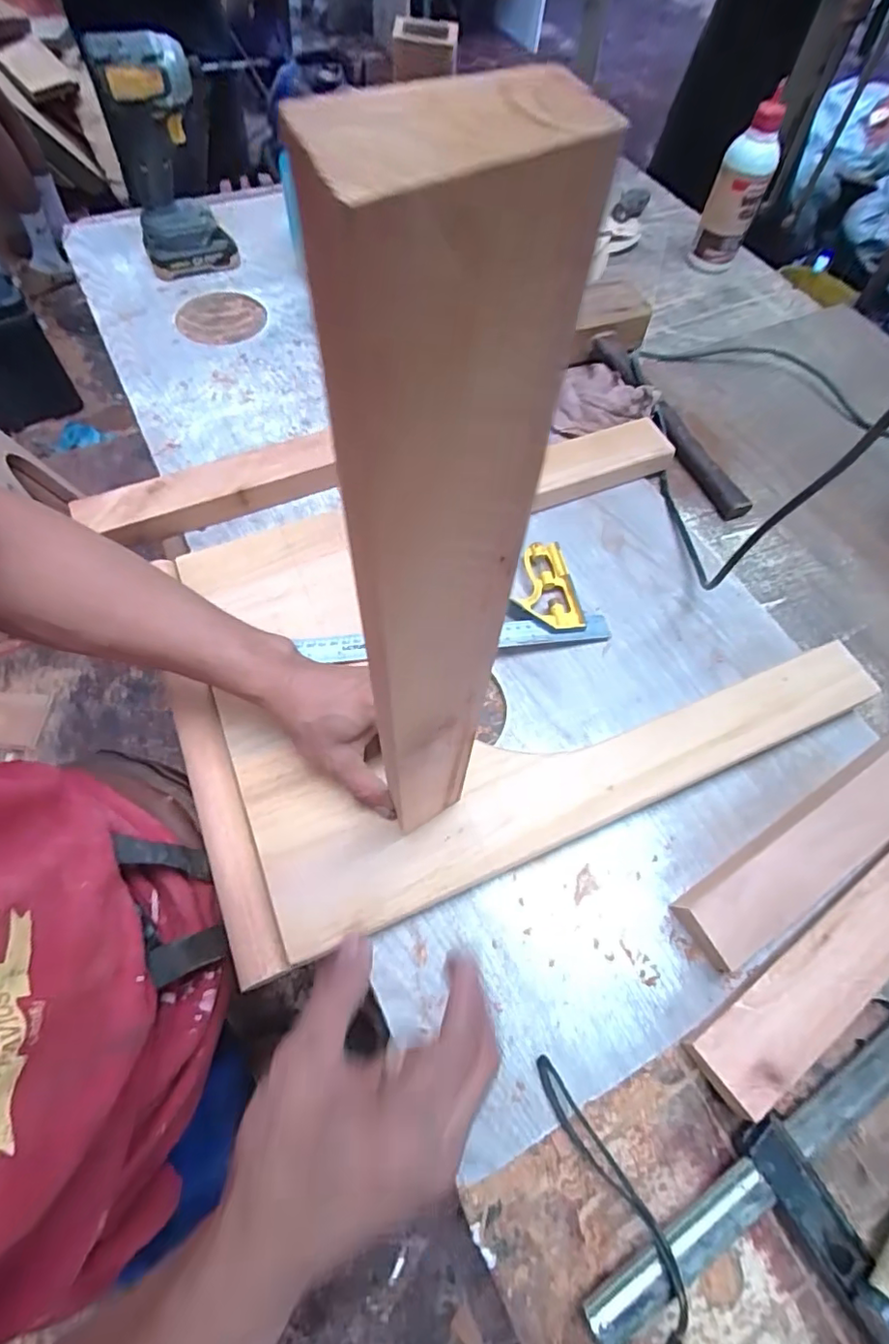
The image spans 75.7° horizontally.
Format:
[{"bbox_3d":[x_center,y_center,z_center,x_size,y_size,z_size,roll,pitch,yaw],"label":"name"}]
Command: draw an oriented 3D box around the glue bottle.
[{"bbox_3d":[0.408,-0.667,0.799,0.068,0.185,0.058,24,64,10],"label":"glue bottle"}]

